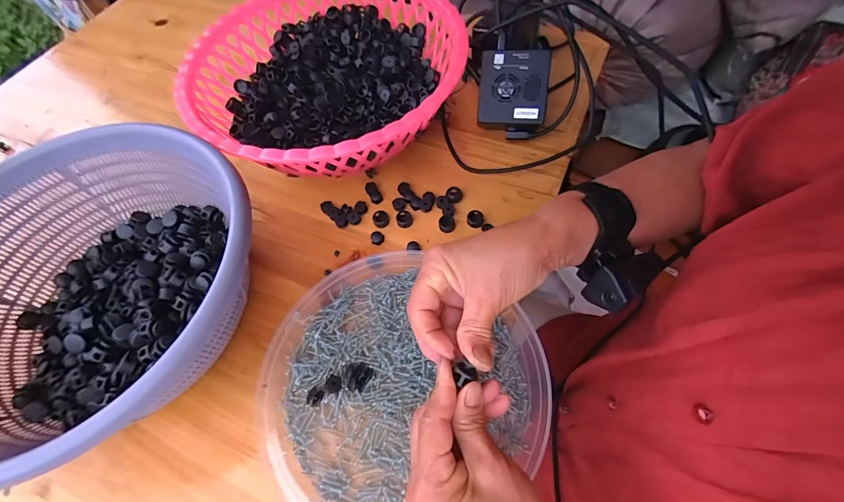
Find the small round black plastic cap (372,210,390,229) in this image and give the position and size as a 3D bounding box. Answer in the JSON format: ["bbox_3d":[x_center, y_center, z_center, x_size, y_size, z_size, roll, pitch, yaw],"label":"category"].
[{"bbox_3d":[-0.044,-0.035,0.405,0.018,0.007,0.019,-1,60,2],"label":"small round black plastic cap"}]

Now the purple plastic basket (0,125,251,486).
[{"bbox_3d":[-0.284,0.036,0.315,0.247,0.096,0.267,-1,60,2],"label":"purple plastic basket"}]

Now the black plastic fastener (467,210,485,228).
[{"bbox_3d":[0.056,-0.034,0.395,0.018,0.007,0.019,-1,60,2],"label":"black plastic fastener"}]

